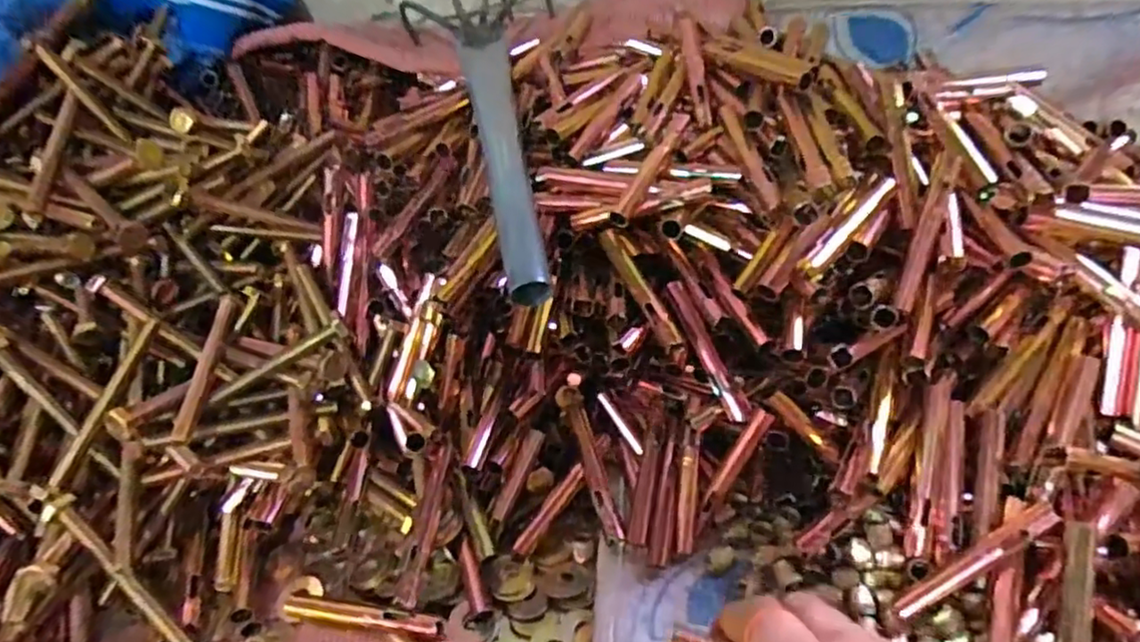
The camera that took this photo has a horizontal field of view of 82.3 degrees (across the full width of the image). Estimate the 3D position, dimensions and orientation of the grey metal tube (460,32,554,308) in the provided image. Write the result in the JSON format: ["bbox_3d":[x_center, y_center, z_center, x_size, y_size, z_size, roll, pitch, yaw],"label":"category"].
[{"bbox_3d":[-0.038,-0.094,0.383,0.026,0.016,0.185,-10,63,-5],"label":"grey metal tube"}]

